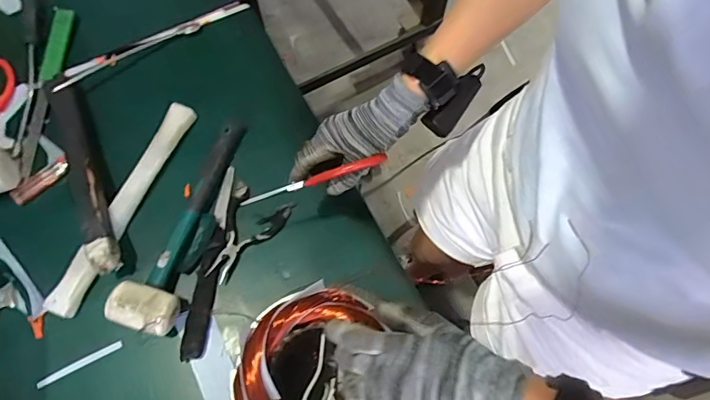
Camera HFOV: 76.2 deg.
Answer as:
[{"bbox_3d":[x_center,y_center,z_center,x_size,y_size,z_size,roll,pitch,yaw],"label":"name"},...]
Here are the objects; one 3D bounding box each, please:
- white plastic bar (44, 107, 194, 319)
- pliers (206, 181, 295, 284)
[{"bbox_3d":[-0.290,0.002,0.575,0.036,0.029,0.299,23,71,7],"label":"white plastic bar"},{"bbox_3d":[-0.143,0.046,0.583,0.081,0.018,0.126,21,71,7],"label":"pliers"}]

